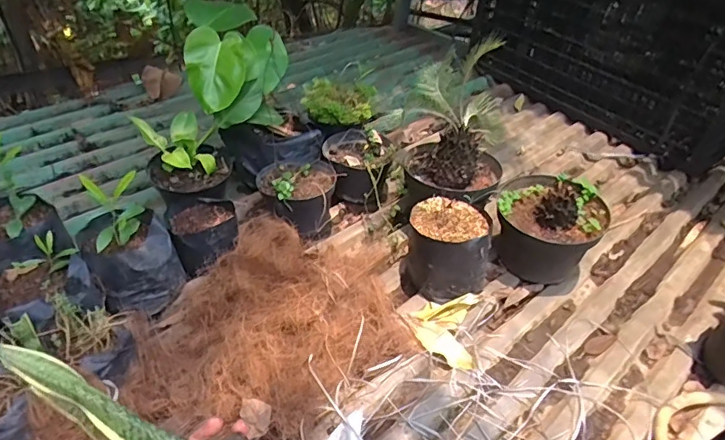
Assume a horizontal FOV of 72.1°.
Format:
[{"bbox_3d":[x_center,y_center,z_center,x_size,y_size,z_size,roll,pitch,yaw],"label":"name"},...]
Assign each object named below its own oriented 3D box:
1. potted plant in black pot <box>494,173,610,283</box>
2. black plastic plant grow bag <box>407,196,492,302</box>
[{"bbox_3d":[0.389,0.015,1.062,0.211,0.197,0.204,22,41,16],"label":"potted plant in black pot"},{"bbox_3d":[0.172,0.065,0.991,0.171,0.151,0.146,14,40,7],"label":"black plastic plant grow bag"}]

